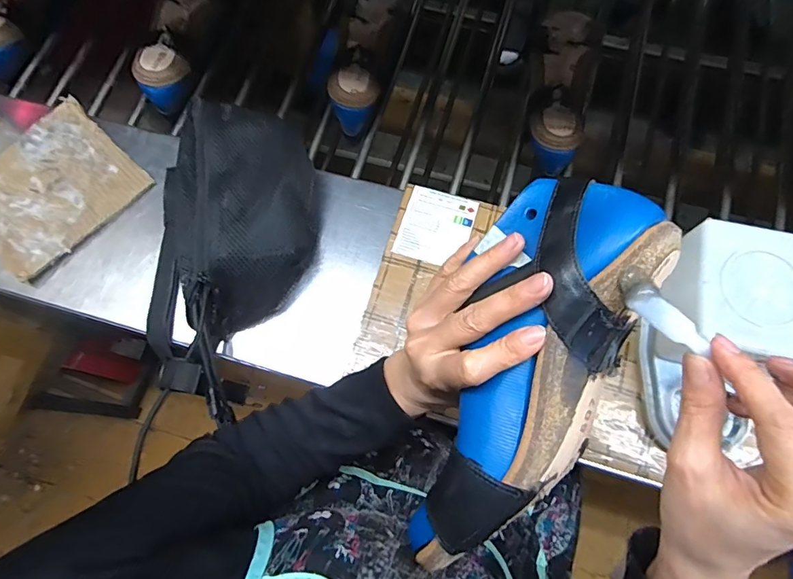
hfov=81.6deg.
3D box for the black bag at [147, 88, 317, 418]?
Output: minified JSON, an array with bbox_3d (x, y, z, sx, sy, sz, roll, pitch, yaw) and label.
[{"bbox_3d":[-0.157,-0.041,0.461,0.141,0.091,0.296,4,72,4],"label":"black bag"}]

